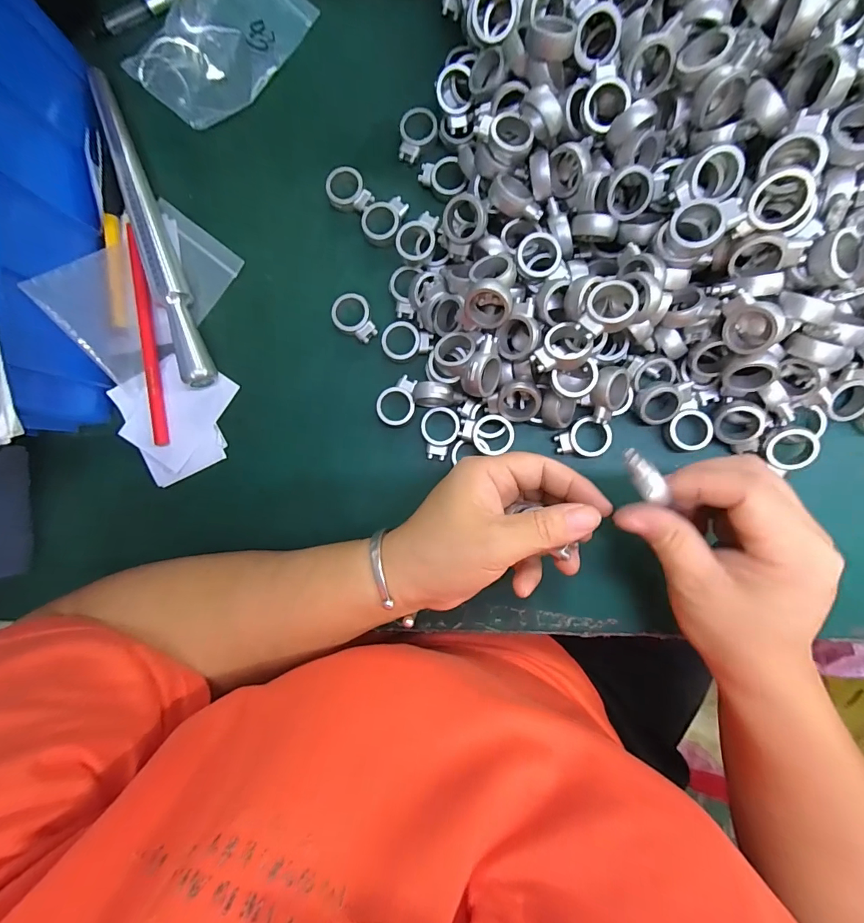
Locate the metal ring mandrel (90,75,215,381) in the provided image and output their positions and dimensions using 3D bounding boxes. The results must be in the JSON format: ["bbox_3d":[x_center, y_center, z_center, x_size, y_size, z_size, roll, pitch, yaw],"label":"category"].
[{"bbox_3d":[-0.196,-0.162,0.283,0.017,0.021,0.231,-21,88,5],"label":"metal ring mandrel"}]

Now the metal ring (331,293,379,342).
[{"bbox_3d":[-0.052,-0.097,0.277,0.025,0.010,0.034,-40,87,4],"label":"metal ring"}]

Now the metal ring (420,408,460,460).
[{"bbox_3d":[0.005,-0.018,0.267,0.024,0.005,0.034,4,90,5],"label":"metal ring"}]

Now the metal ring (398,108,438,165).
[{"bbox_3d":[-0.010,-0.220,0.277,0.024,0.007,0.031,16,91,5],"label":"metal ring"}]

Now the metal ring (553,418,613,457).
[{"bbox_3d":[0.097,-0.016,0.261,0.033,0.006,0.024,3,90,5],"label":"metal ring"}]

